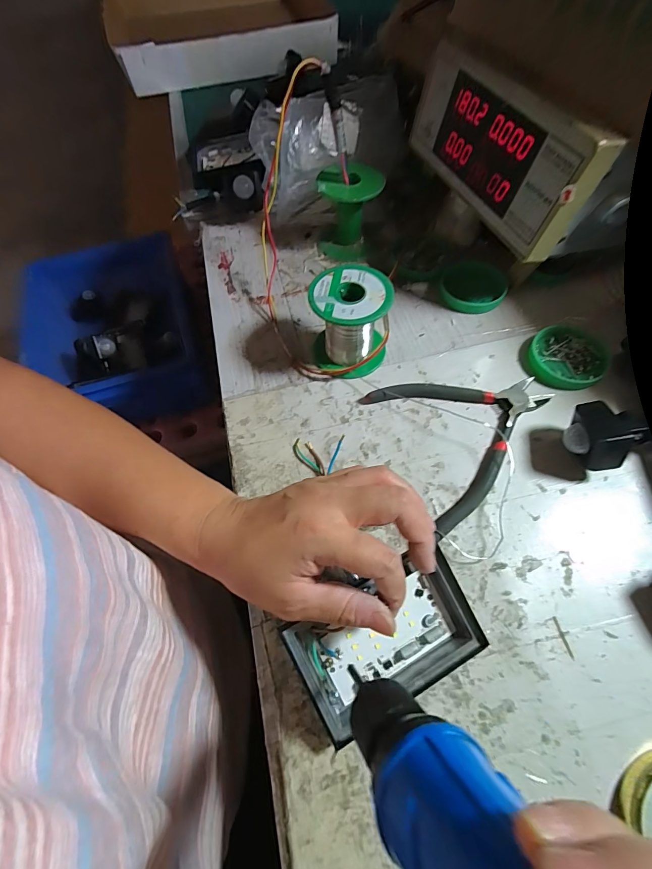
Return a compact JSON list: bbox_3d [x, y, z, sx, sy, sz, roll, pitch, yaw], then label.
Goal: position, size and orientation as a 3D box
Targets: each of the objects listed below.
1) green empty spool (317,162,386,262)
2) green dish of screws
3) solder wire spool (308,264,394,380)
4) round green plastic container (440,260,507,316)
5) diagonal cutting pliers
[{"bbox_3d":[0.025,-0.243,0.402,0.065,0.077,0.057,-4,63,1],"label":"green empty spool"},{"bbox_3d":[0.221,-0.071,0.340,0.064,0.012,0.070,-1,63,2],"label":"green dish of screws"},{"bbox_3d":[0.021,-0.098,0.332,0.068,0.070,0.069,0,63,2],"label":"solder wire spool"},{"bbox_3d":[0.153,-0.155,0.383,0.062,0.013,0.070,32,69,17],"label":"round green plastic container"},{"bbox_3d":[0.124,-0.006,0.312,0.147,0.011,0.129,-22,64,-8],"label":"diagonal cutting pliers"}]

